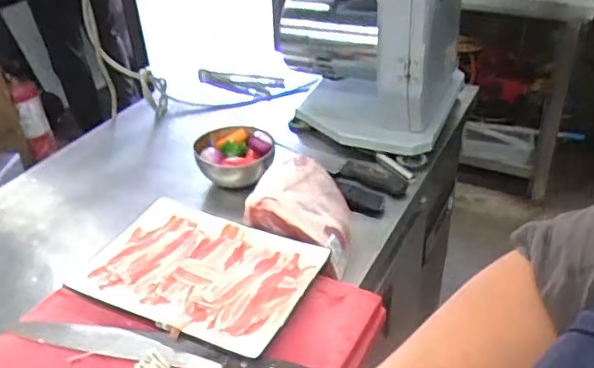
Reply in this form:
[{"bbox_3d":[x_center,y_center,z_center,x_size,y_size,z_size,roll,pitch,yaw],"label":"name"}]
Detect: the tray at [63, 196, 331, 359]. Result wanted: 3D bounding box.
[{"bbox_3d":[-0.130,0.117,0.784,0.296,0.029,0.202,13,37,23],"label":"tray"}]

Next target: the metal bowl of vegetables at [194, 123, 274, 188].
[{"bbox_3d":[-0.112,-0.054,1.056,0.139,0.061,0.118,-8,34,-8],"label":"metal bowl of vegetables"}]

